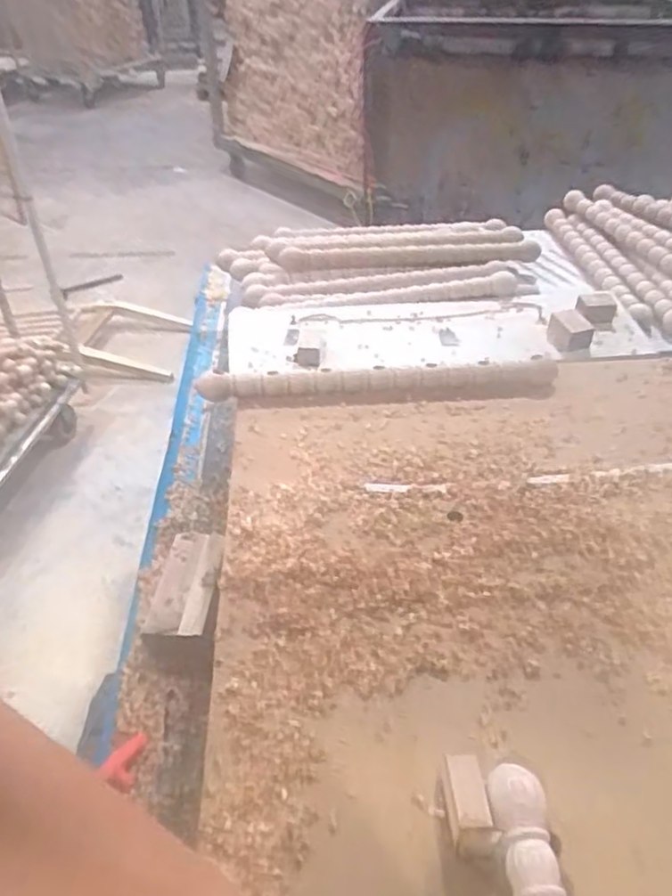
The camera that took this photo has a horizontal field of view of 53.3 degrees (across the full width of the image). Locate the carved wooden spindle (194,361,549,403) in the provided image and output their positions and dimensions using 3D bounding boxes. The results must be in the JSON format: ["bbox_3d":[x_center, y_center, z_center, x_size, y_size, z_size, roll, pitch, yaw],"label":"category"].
[{"bbox_3d":[0.051,-0.079,0.783,0.408,0.031,0.035,-2,40,-1],"label":"carved wooden spindle"}]

